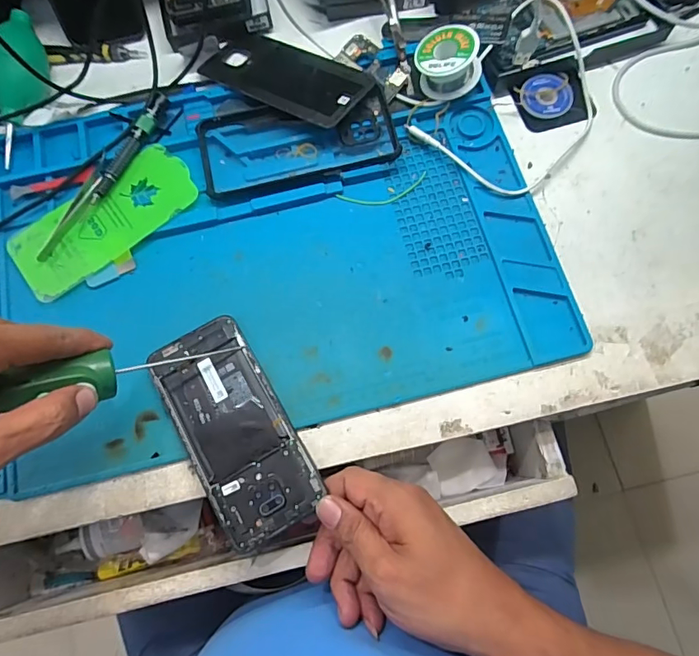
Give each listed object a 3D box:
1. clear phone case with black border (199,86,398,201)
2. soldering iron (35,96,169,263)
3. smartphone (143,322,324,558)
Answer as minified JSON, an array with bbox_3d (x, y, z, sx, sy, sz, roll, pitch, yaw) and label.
[{"bbox_3d":[-0.045,-0.162,0.411,0.166,0.019,0.080,-12,73,-3],"label":"clear phone case with black border"},{"bbox_3d":[-0.206,-0.130,0.398,0.017,0.020,0.172,29,75,10],"label":"soldering iron"},{"bbox_3d":[-0.085,0.073,0.345,0.074,0.006,0.162,-28,74,-8],"label":"smartphone"}]

